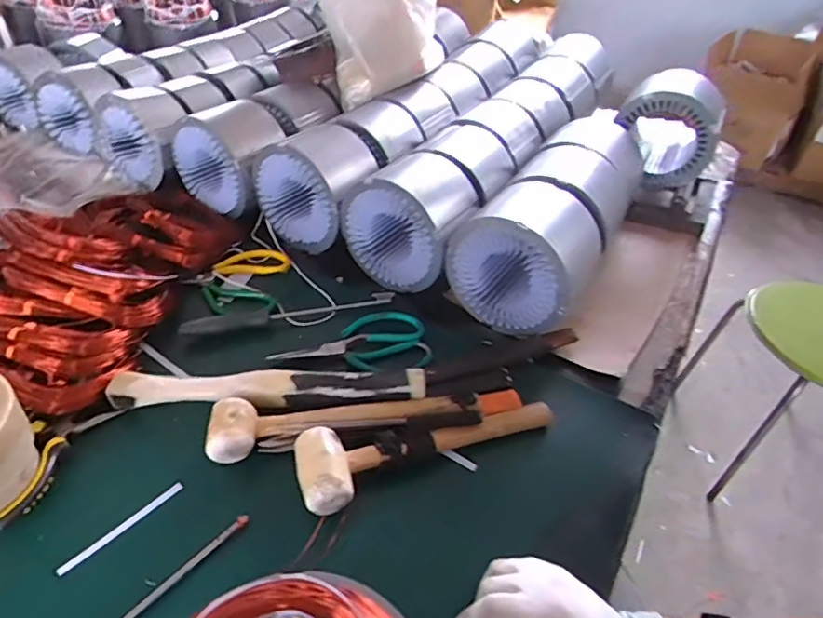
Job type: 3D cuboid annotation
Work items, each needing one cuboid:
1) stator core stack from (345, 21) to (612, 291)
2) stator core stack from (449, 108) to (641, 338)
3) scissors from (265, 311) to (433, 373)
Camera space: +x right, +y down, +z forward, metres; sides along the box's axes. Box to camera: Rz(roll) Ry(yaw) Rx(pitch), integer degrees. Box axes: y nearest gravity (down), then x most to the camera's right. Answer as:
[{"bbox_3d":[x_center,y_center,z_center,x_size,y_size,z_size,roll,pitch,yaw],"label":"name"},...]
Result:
[{"bbox_3d":[0.135,-0.281,0.913,0.162,0.130,0.680,23,46,19],"label":"stator core stack"},{"bbox_3d":[0.211,-0.154,0.765,0.164,0.137,0.428,22,46,19],"label":"stator core stack"},{"bbox_3d":[-0.069,0.038,0.656,0.179,0.022,0.093,0,43,-4],"label":"scissors"}]

